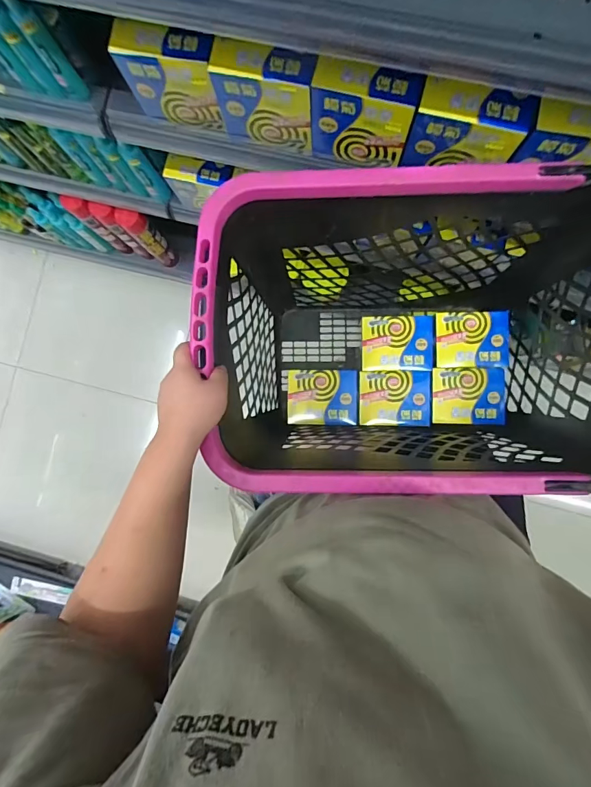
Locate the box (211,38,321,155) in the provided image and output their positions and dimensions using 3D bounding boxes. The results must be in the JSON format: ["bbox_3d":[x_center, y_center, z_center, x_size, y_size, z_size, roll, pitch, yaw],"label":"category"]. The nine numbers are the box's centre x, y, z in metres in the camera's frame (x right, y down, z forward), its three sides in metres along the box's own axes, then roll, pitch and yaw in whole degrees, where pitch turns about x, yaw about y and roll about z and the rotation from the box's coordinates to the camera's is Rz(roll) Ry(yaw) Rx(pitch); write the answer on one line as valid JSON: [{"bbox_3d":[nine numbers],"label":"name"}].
[{"bbox_3d":[-0.038,-0.403,0.549,0.131,0.132,0.037,13,88,4],"label":"box"}]

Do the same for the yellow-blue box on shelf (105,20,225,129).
[{"bbox_3d":[-0.167,-0.436,0.558,0.128,0.135,0.039,11,88,4],"label":"yellow-blue box on shelf"}]

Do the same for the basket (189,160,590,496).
[{"bbox_3d":[0.171,-0.065,0.665,0.551,0.448,0.375,0,87,3],"label":"basket"}]

